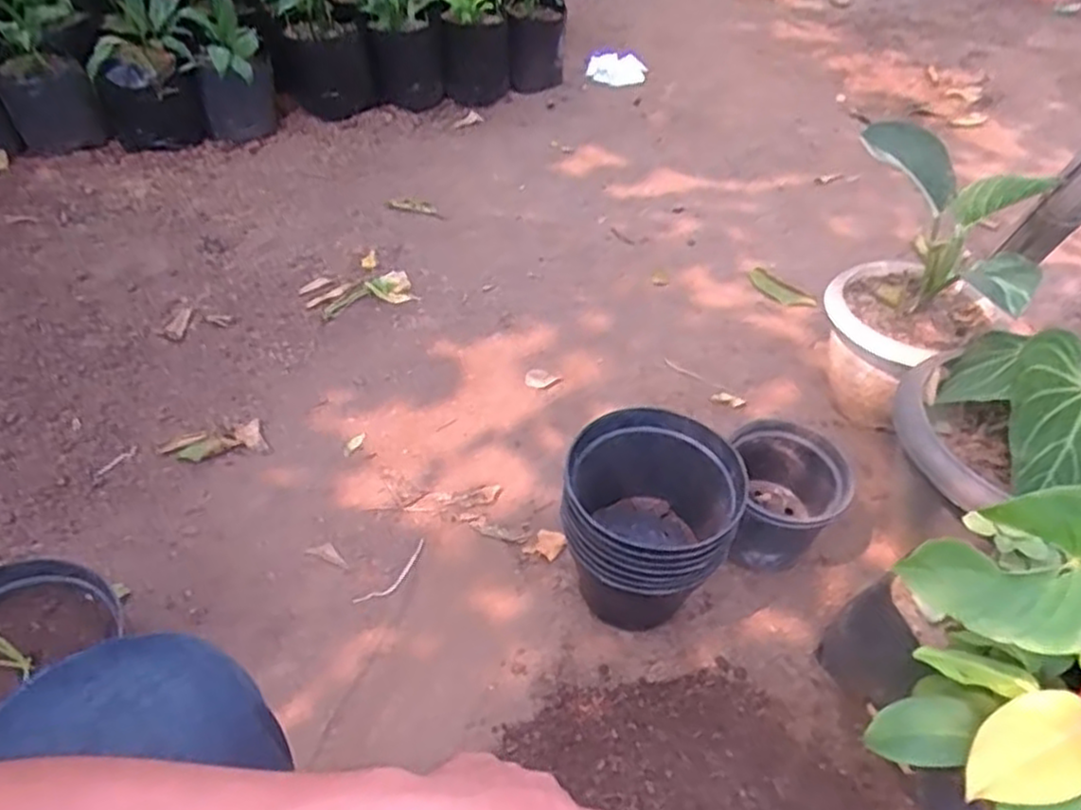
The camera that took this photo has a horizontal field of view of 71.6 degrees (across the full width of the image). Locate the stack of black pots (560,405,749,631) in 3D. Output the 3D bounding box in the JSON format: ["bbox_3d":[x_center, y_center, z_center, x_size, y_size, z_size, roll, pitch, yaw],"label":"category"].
[{"bbox_3d":[0.112,0.136,0.806,0.173,0.190,0.180,9,48,7],"label":"stack of black pots"}]

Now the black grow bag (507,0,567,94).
[{"bbox_3d":[-0.007,-0.726,1.507,0.113,0.152,0.100,0,46,-5],"label":"black grow bag"}]

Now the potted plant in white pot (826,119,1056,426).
[{"bbox_3d":[0.467,-0.130,0.960,0.211,0.365,0.200,19,51,17],"label":"potted plant in white pot"}]

